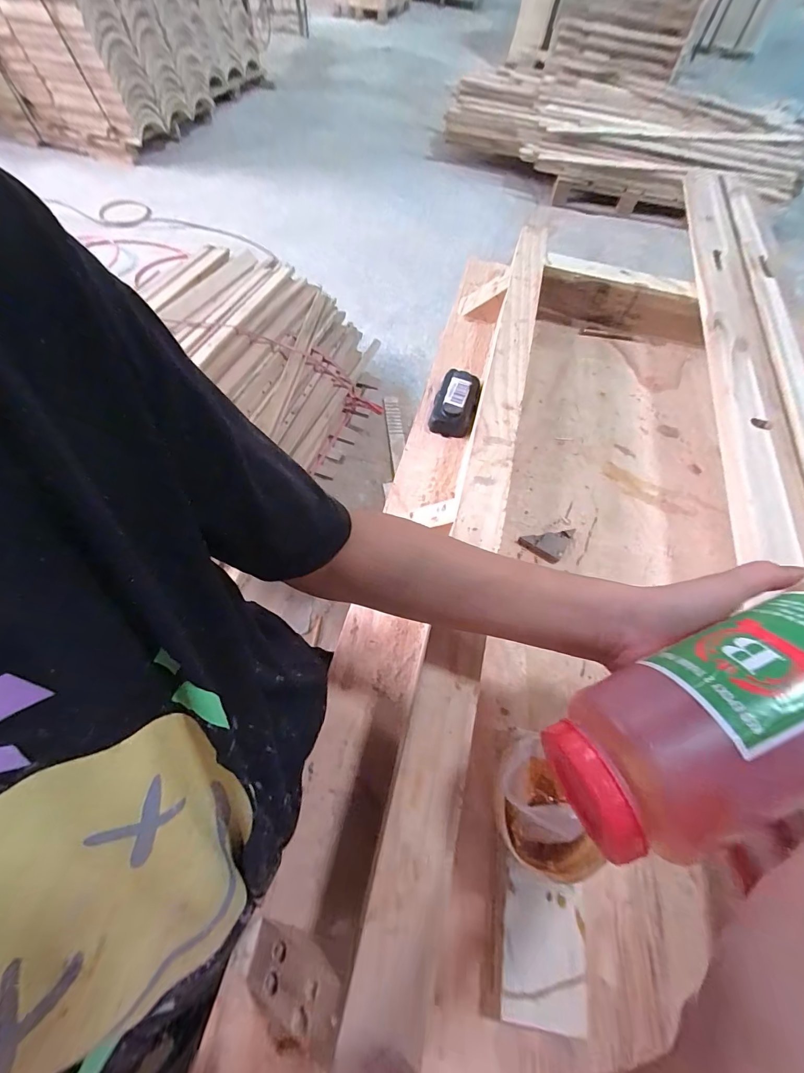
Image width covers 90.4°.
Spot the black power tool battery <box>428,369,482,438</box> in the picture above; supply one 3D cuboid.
[{"bbox_3d":[0.071,-0.174,0.525,0.053,0.032,0.094,16,60,5],"label":"black power tool battery"}]

